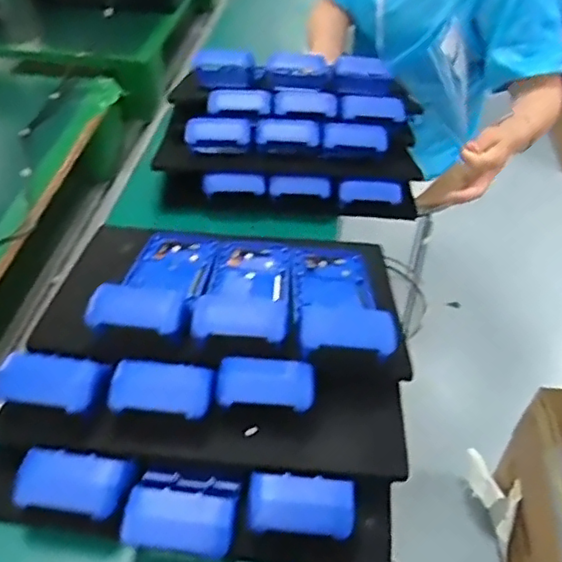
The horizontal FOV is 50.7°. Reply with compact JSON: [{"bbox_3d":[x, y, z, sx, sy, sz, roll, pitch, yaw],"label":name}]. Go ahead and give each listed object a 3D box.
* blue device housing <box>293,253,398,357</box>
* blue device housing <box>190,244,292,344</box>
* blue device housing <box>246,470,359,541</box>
[{"bbox_3d":[0.056,0.013,0.593,0.081,0.026,0.215,2,19,-1],"label":"blue device housing"},{"bbox_3d":[-0.034,0.004,0.605,0.089,0.026,0.233,5,20,1],"label":"blue device housing"},{"bbox_3d":[0.016,0.172,0.456,0.080,0.014,0.042,5,44,1],"label":"blue device housing"}]

